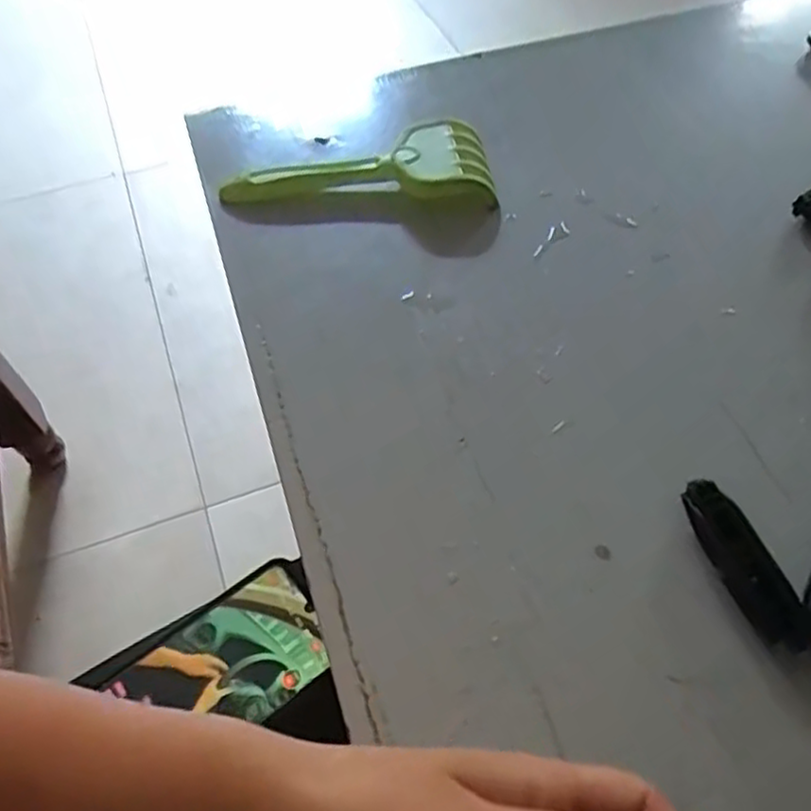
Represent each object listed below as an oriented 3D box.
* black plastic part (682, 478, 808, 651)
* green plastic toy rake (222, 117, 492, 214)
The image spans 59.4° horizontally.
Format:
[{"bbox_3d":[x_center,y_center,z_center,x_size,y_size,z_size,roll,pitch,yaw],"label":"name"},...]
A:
[{"bbox_3d":[0.153,0.071,0.320,0.017,0.018,0.079,-18,56,-10],"label":"black plastic part"},{"bbox_3d":[-0.031,-0.157,0.477,0.178,0.033,0.063,-1,54,2],"label":"green plastic toy rake"}]

